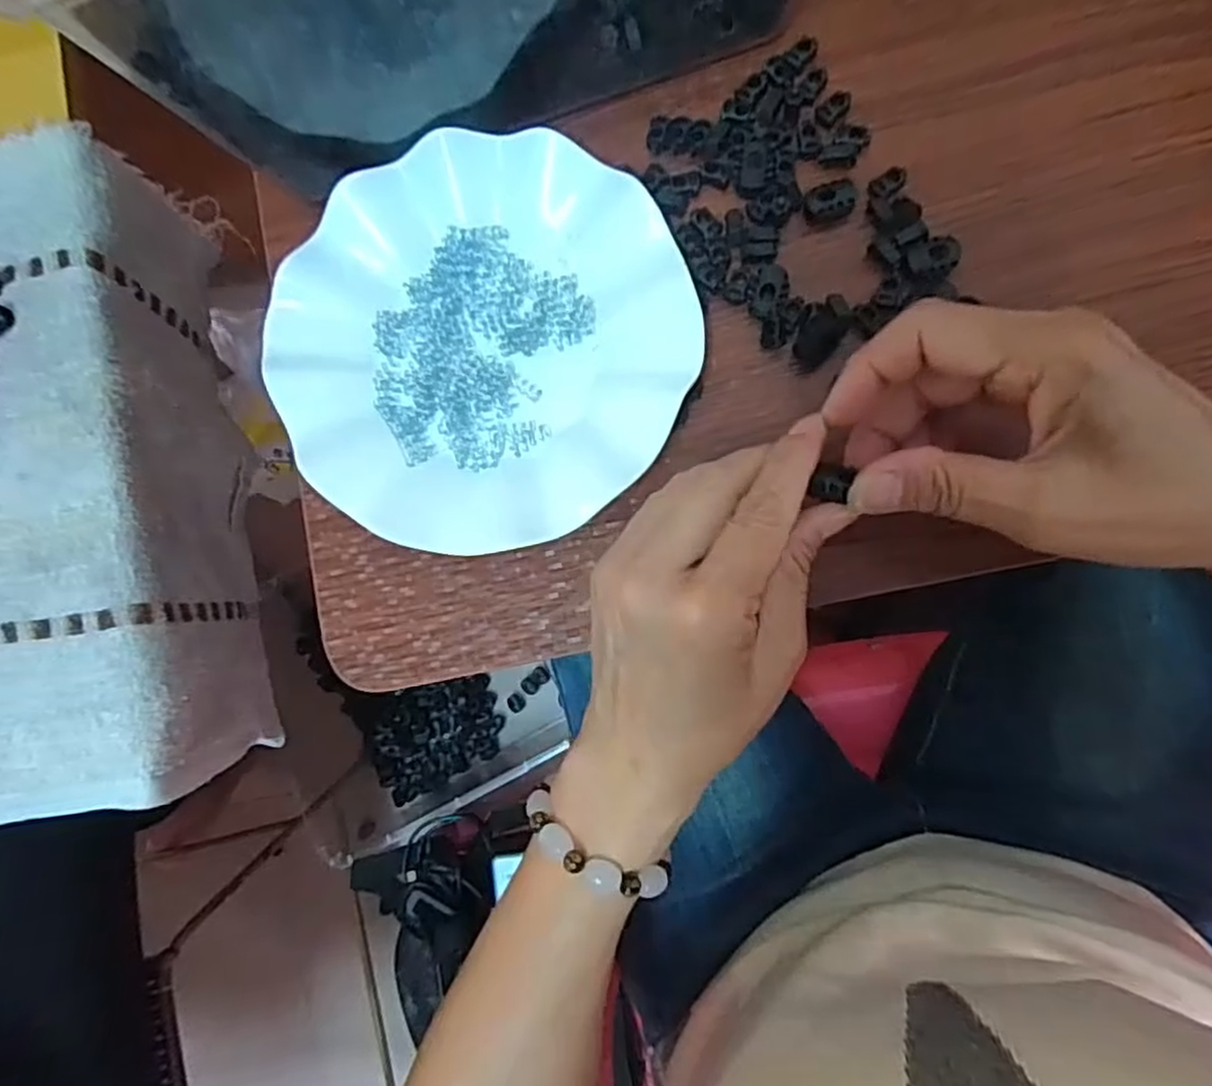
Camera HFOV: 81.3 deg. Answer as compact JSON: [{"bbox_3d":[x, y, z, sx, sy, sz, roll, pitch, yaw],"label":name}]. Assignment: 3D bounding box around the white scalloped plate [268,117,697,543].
[{"bbox_3d":[-0.054,-0.088,0.316,0.178,0.028,0.177,-1,86,7],"label":"white scalloped plate"}]

